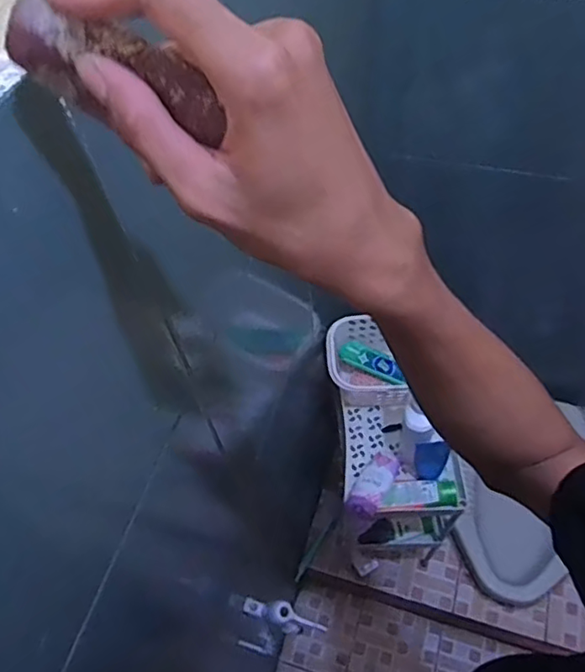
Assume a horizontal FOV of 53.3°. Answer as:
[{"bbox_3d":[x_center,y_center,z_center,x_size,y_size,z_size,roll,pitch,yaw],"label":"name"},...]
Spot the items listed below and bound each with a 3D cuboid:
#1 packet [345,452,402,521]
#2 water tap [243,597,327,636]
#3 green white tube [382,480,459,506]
[{"bbox_3d":[0.140,0.251,0.990,0.051,0.031,0.140,24,38,18],"label":"packet"},{"bbox_3d":[-0.017,0.438,0.910,0.136,0.076,0.037,19,61,16],"label":"water tap"},{"bbox_3d":[0.216,0.268,0.991,0.119,0.027,0.045,-2,58,3],"label":"green white tube"}]

